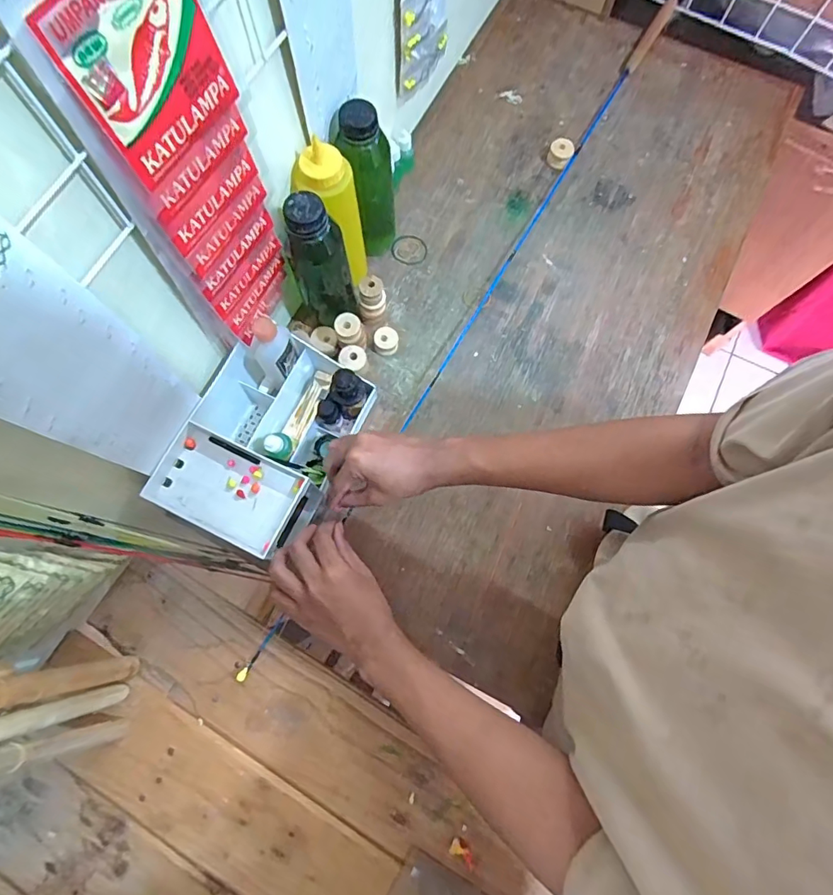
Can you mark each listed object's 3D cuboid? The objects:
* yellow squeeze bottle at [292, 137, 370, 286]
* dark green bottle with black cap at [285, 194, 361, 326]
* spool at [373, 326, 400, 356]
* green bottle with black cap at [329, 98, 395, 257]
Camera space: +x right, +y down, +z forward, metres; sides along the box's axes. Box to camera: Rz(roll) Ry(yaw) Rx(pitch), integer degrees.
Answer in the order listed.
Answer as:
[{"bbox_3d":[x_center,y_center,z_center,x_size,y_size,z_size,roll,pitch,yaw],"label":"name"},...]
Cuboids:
[{"bbox_3d":[-0.092,-0.251,0.573,0.063,0.191,0.061,0,75,-1],"label":"yellow squeeze bottle"},{"bbox_3d":[-0.106,-0.201,0.563,0.061,0.191,0.051,-17,76,-5],"label":"dark green bottle with black cap"},{"bbox_3d":[-0.039,-0.137,0.635,0.032,0.027,0.028,-2,75,-2],"label":"spool"},{"bbox_3d":[-0.060,-0.307,0.593,0.056,0.188,0.064,11,76,2],"label":"green bottle with black cap"}]

